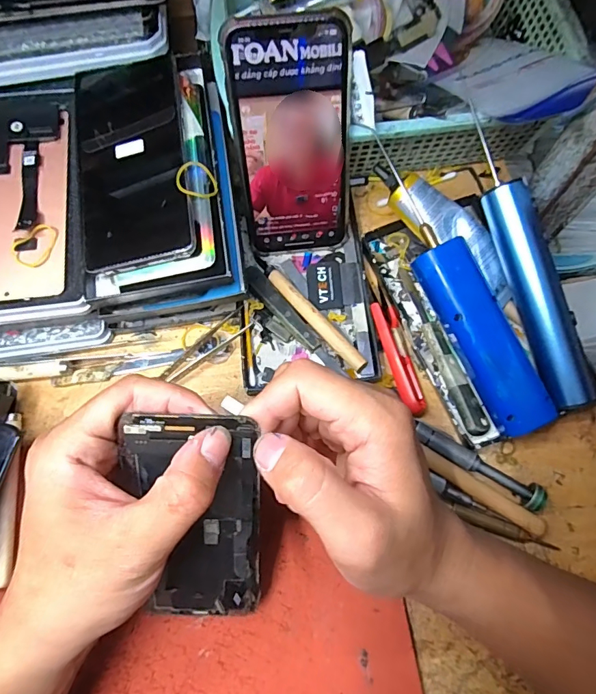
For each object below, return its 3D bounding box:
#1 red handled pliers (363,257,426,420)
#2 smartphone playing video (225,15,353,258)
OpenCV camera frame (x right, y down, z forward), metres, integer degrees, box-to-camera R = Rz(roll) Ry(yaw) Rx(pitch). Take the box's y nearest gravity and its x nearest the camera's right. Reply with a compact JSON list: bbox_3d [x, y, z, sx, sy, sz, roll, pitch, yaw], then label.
[{"bbox_3d":[0.068,-0.010,0.322,0.020,0.012,0.120,-12,72,-3],"label":"red handled pliers"},{"bbox_3d":[-0.002,-0.133,0.300,0.074,0.152,0.012,-5,43,-1],"label":"smartphone playing video"}]

